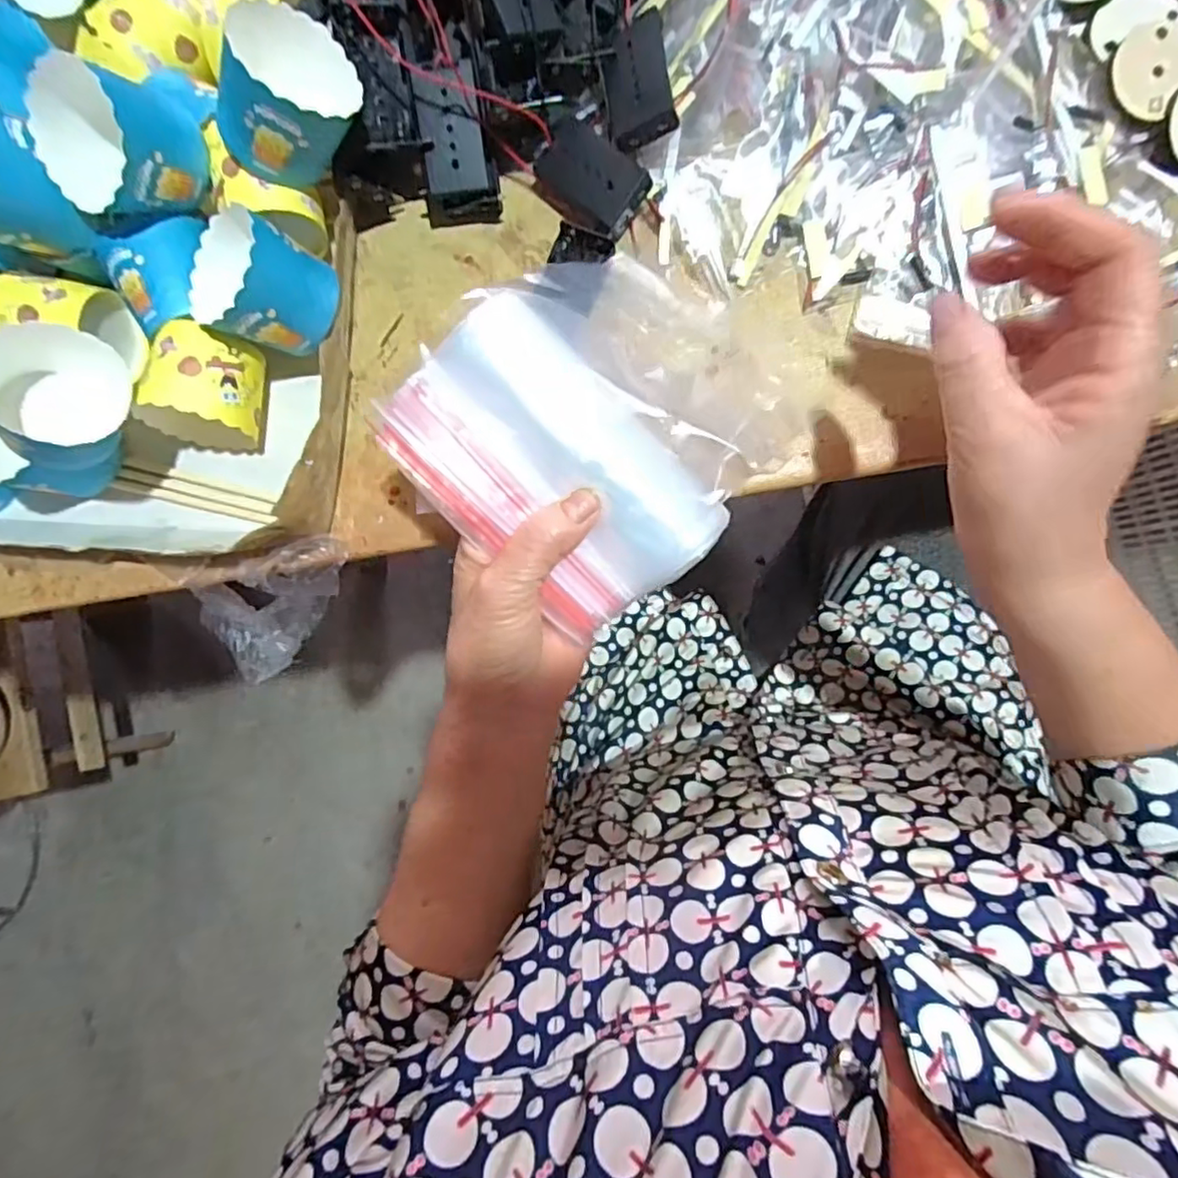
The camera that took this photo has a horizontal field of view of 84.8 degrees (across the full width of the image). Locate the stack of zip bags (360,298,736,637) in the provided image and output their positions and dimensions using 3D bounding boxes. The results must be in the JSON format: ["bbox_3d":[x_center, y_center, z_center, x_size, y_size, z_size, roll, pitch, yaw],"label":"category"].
[{"bbox_3d":[-0.016,-0.049,0.273,0.135,0.026,0.091,45,98,0],"label":"stack of zip bags"}]

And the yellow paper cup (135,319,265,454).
[{"bbox_3d":[-0.202,-0.104,0.333,0.061,0.051,0.058,0,89,4],"label":"yellow paper cup"}]

